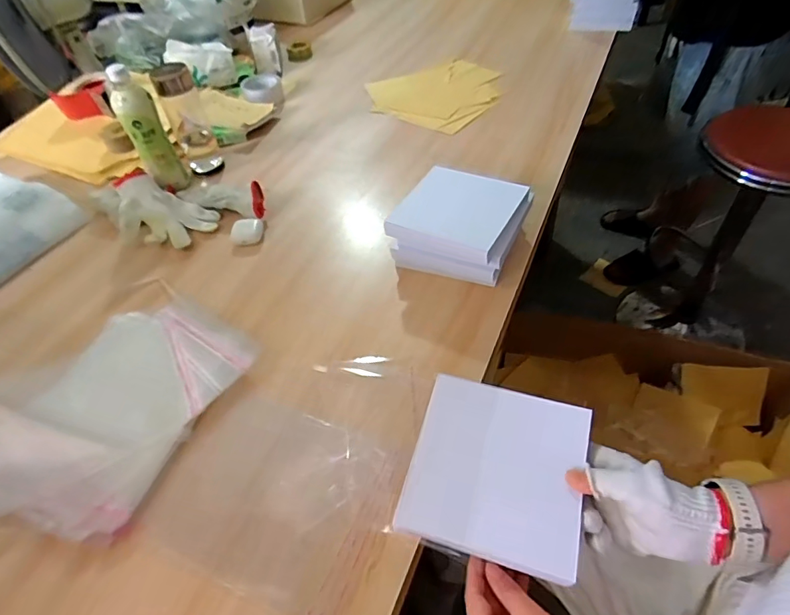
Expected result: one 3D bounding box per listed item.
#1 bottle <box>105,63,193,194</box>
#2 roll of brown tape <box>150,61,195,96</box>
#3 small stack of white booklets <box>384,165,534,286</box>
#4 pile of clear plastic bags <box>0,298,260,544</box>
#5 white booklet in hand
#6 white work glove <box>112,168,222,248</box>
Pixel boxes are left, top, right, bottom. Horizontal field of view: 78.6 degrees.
[{"bbox_3d":[-0.426,-0.304,0.830,0.070,0.199,0.056,-26,52,-18],"label":"bottle"},{"bbox_3d":[-0.388,-0.397,0.839,0.063,0.034,0.054,-22,49,-14],"label":"roll of brown tape"},{"bbox_3d":[0.093,-0.111,0.681,0.153,0.093,0.140,18,52,19],"label":"small stack of white booklets"},{"bbox_3d":[-0.345,0.101,0.578,0.268,0.029,0.296,16,52,18],"label":"pile of clear plastic bags"},{"bbox_3d":[0.092,0.143,0.435,0.147,0.010,0.148,13,63,12],"label":"white booklet in hand"},{"bbox_3d":[-0.402,-0.160,0.807,0.189,0.047,0.123,22,54,22],"label":"white work glove"}]

